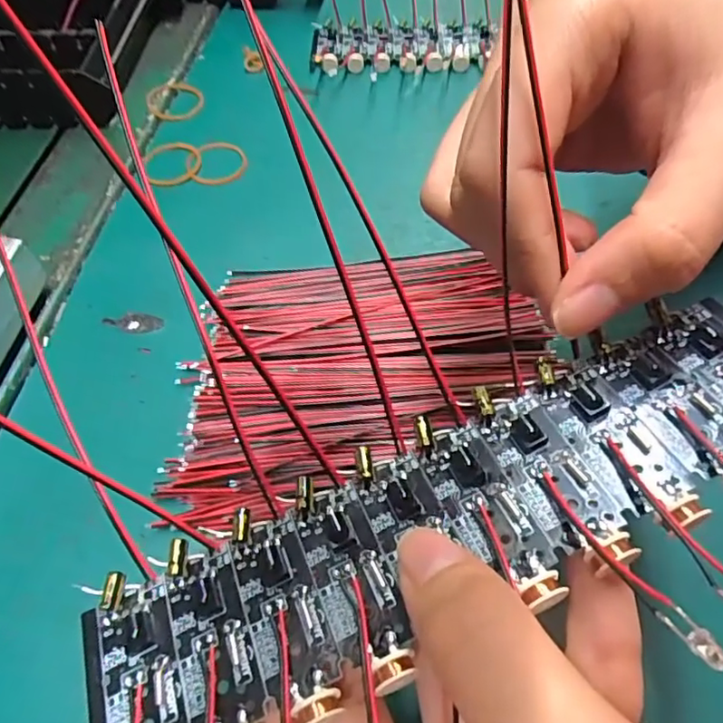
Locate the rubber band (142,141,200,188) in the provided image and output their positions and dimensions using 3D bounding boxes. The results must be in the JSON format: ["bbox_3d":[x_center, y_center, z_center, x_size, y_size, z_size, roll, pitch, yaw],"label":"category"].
[{"bbox_3d":[-0.101,-0.107,0.304,0.030,0.004,0.033,-2,57,2],"label":"rubber band"}]

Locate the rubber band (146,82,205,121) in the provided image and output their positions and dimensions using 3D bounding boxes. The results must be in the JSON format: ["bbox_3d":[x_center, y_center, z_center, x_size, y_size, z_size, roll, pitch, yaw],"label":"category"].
[{"bbox_3d":[-0.108,-0.153,0.331,0.031,0.007,0.036,-11,57,-4],"label":"rubber band"}]

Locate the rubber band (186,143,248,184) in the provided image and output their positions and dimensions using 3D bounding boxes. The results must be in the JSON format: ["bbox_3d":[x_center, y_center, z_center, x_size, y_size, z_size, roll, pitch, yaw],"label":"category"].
[{"bbox_3d":[-0.077,-0.107,0.304,0.031,0.004,0.035,-8,57,-2],"label":"rubber band"}]

